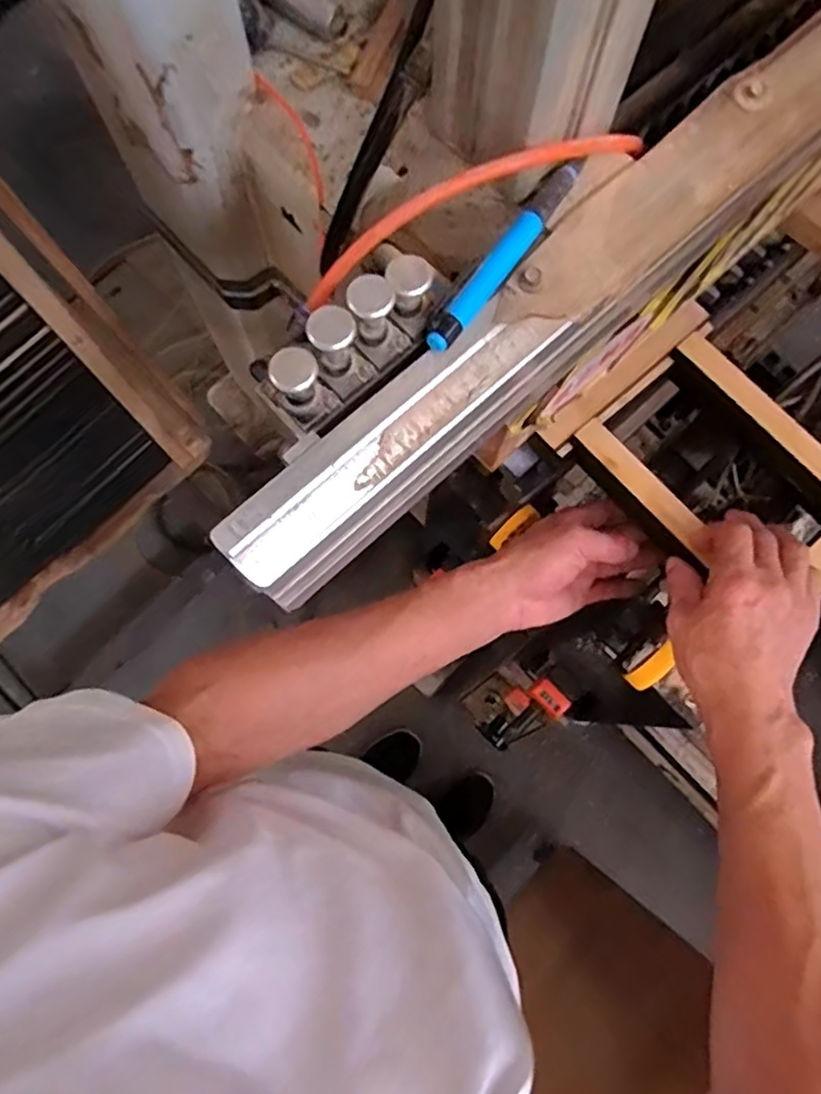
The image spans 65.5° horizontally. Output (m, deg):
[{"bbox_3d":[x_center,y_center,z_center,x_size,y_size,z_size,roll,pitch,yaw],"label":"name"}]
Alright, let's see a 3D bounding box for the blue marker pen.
[{"bbox_3d":[0.043,-0.131,0.286,0.011,0.009,0.111,34,79,8],"label":"blue marker pen"}]

